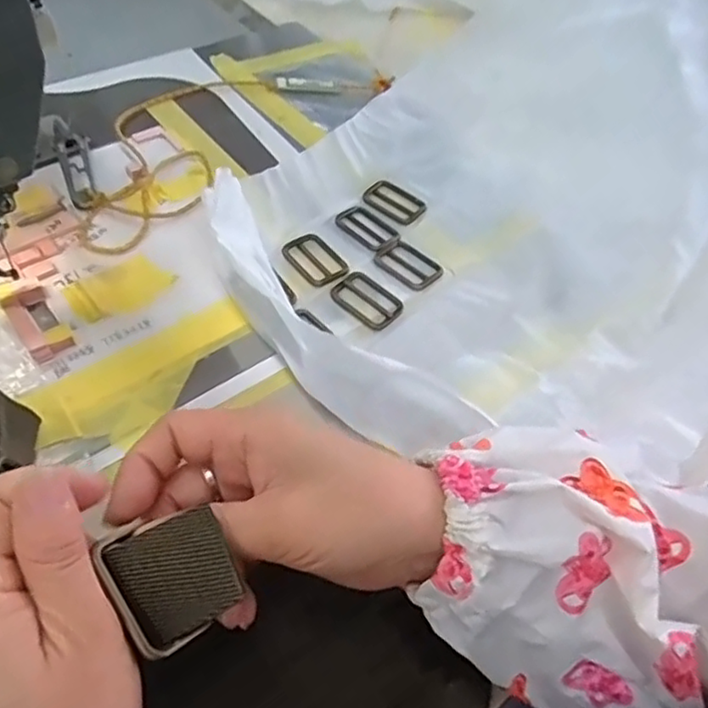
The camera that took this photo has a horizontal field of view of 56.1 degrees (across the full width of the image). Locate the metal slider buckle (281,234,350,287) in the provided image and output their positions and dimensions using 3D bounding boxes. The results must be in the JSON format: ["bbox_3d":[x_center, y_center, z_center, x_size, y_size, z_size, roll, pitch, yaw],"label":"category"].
[{"bbox_3d":[-0.025,-0.063,0.440,0.031,0.004,0.044,-29,62,-25],"label":"metal slider buckle"}]

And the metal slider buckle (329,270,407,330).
[{"bbox_3d":[0.009,-0.035,0.422,0.045,0.004,0.031,39,59,21],"label":"metal slider buckle"}]

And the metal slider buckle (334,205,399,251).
[{"bbox_3d":[0.010,-0.090,0.468,0.042,0.007,0.028,38,58,21],"label":"metal slider buckle"}]

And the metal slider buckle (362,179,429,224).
[{"bbox_3d":[0.029,-0.112,0.486,0.044,0.004,0.030,36,58,19],"label":"metal slider buckle"}]

